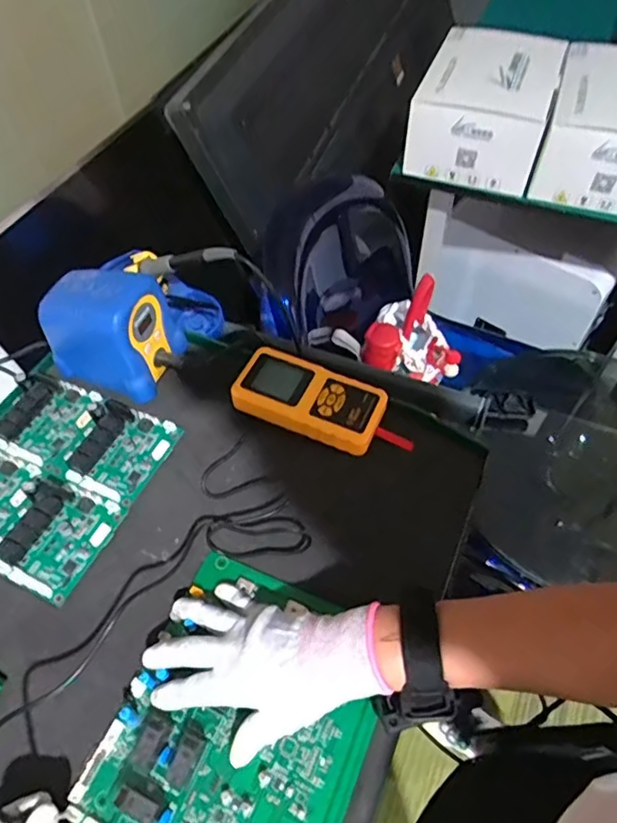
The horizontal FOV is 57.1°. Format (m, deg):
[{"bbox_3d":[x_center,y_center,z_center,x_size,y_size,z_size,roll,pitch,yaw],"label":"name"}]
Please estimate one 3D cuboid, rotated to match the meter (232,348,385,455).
[{"bbox_3d":[0.002,-0.013,0.552,0.141,0.031,0.071,20,59,16],"label":"meter"}]

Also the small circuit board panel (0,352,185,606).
[{"bbox_3d":[-0.244,0.053,0.529,0.176,0.020,0.190,20,59,16],"label":"small circuit board panel"}]

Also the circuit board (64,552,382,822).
[{"bbox_3d":[-0.045,0.215,0.398,0.171,0.033,0.202,20,59,16],"label":"circuit board"}]

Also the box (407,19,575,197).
[{"bbox_3d":[0.299,-0.516,0.955,0.201,0.137,0.254,17,58,14],"label":"box"}]

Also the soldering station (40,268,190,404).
[{"bbox_3d":[-0.199,-0.082,0.567,0.109,0.104,0.087,18,59,14],"label":"soldering station"}]

